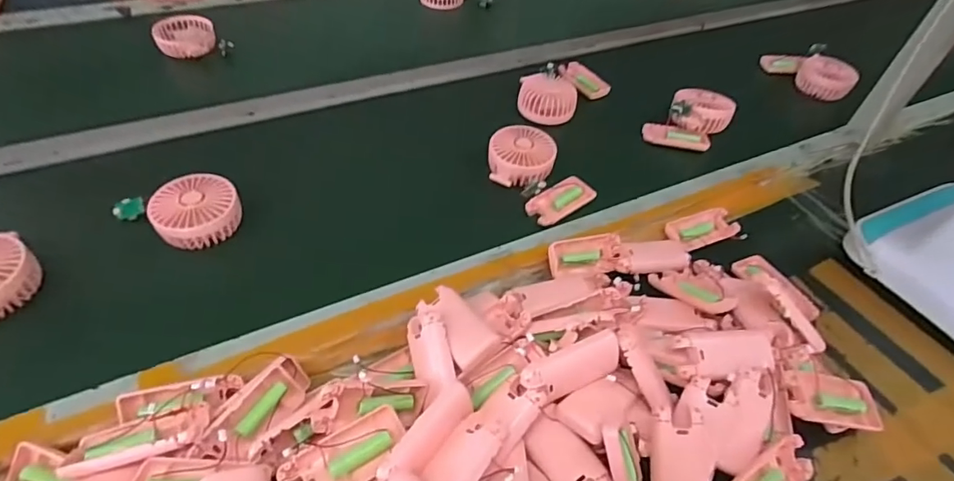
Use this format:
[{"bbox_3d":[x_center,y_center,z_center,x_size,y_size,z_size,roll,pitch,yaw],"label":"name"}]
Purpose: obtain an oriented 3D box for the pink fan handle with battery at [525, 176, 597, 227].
[{"bbox_3d":[0.110,-0.053,0.641,0.097,0.012,0.046,-29,58,-27],"label":"pink fan handle with battery"}]

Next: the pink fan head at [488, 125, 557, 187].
[{"bbox_3d":[0.061,-0.114,0.663,0.086,0.037,0.086,3,49,-3],"label":"pink fan head"}]

